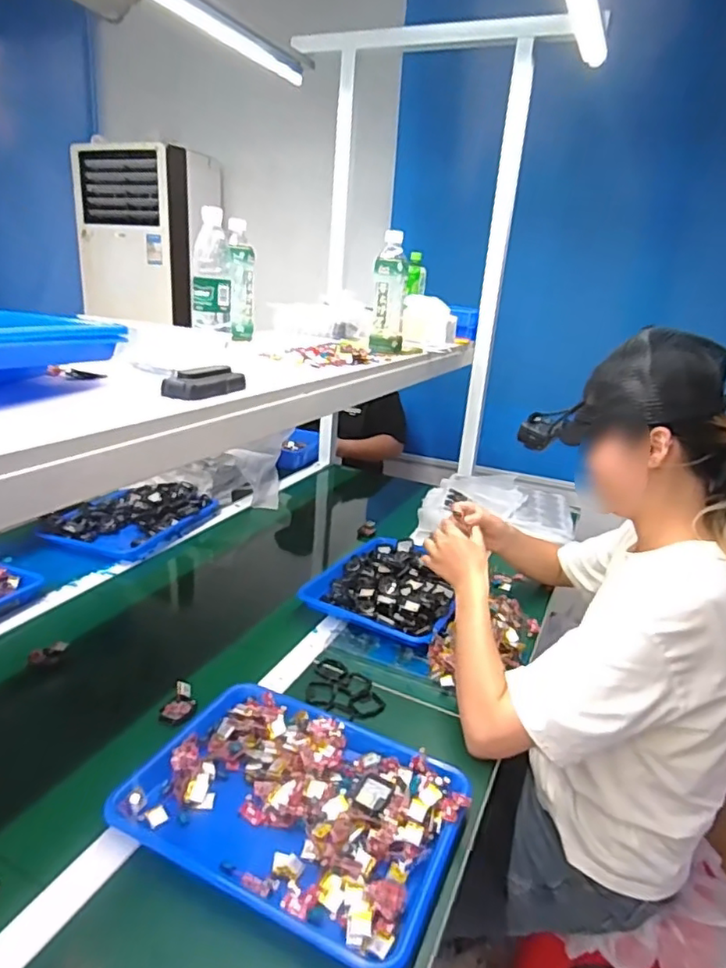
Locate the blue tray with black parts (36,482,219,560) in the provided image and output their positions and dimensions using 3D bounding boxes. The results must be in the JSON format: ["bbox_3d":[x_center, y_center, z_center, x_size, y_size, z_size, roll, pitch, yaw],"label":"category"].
[{"bbox_3d":[-0.493,0.072,1.299,0.227,0.047,0.338,12,20,24],"label":"blue tray with black parts"}]

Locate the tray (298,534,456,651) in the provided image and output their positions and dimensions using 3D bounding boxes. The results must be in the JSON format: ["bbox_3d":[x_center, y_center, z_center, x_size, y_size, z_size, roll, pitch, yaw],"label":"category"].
[{"bbox_3d":[0.064,0.183,1.103,0.256,0.056,0.317,13,21,27],"label":"tray"}]

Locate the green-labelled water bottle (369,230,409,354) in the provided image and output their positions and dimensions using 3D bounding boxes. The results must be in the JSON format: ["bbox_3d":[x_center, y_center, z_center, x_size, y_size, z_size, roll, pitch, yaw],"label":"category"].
[{"bbox_3d":[0.050,-0.356,1.126,0.062,0.203,0.068,7,19,8],"label":"green-labelled water bottle"}]

